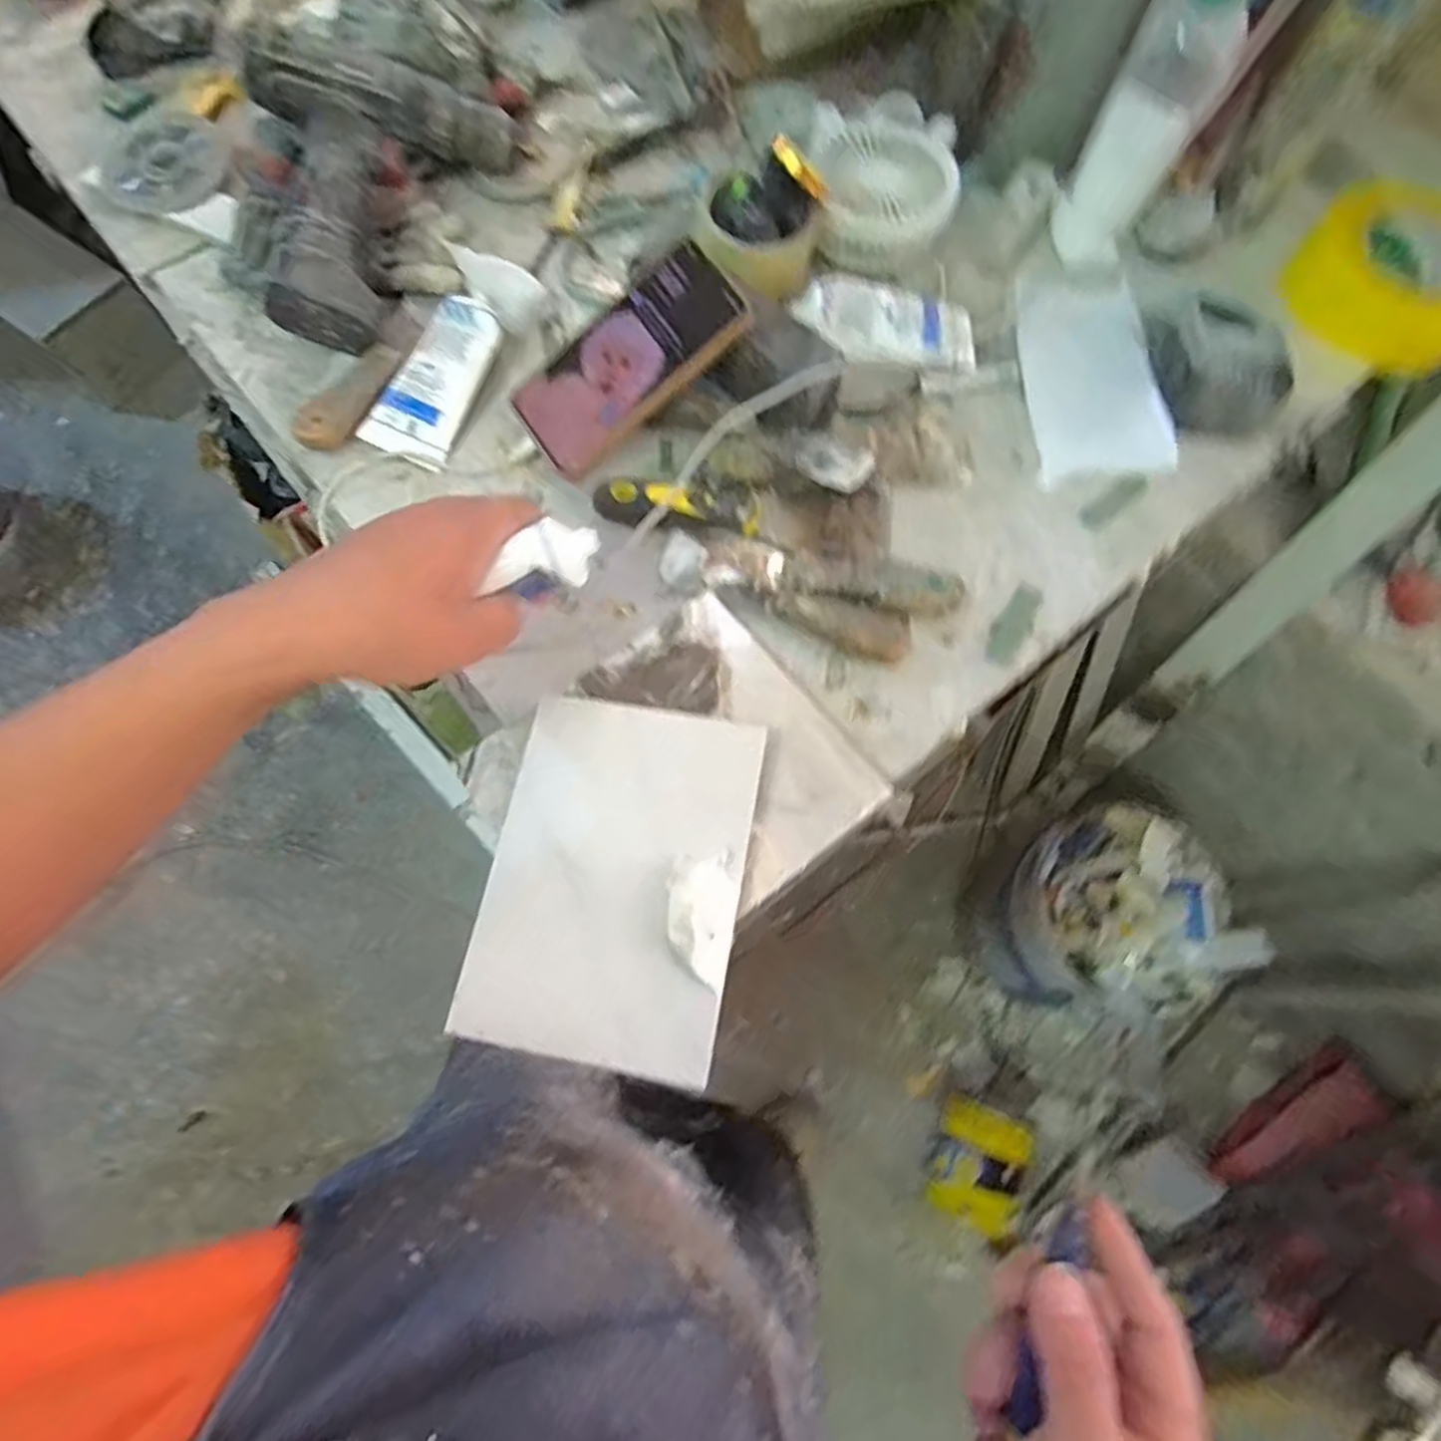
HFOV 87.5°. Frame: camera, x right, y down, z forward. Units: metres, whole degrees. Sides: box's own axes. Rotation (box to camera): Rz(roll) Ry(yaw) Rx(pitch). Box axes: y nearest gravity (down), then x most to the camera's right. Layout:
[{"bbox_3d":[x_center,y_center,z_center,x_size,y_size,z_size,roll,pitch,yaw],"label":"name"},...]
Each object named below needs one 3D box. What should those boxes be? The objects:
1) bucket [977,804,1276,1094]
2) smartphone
[{"bbox_3d":[0.599,0.326,1.221,0.300,0.377,0.303,1,73,-2],"label":"bucket"},{"bbox_3d":[-0.062,-0.238,0.498,0.157,0.012,0.081,-37,78,9],"label":"smartphone"}]

